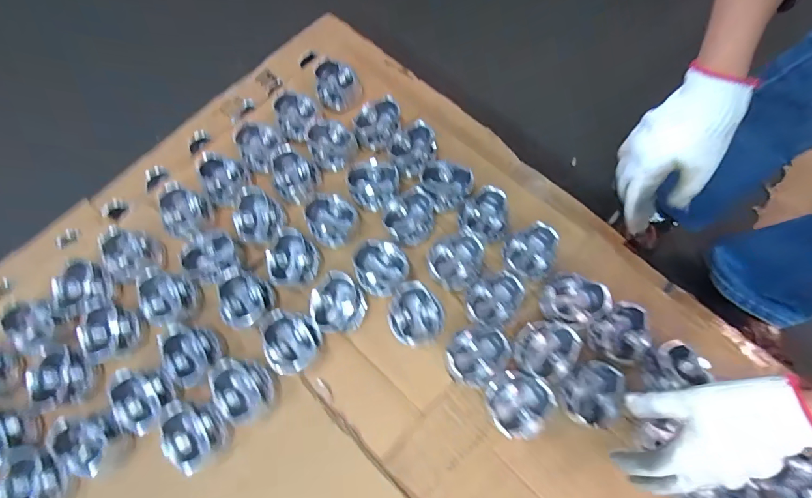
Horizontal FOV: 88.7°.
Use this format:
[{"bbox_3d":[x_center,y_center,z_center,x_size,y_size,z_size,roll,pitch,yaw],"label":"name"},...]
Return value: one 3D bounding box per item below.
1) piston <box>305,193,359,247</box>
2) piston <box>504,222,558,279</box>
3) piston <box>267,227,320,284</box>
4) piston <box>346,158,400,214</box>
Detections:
[{"bbox_3d":[-0.109,-0.042,0.591,0.068,0.048,0.064,0,71,1],"label":"piston"},{"bbox_3d":[0.168,0.002,0.556,0.065,0.049,0.064,0,71,1],"label":"piston"},{"bbox_3d":[-0.156,0.016,0.579,0.065,0.043,0.075,-6,71,-1],"label":"piston"},{"bbox_3d":[-0.048,-0.097,0.611,0.071,0.045,0.071,0,71,1],"label":"piston"}]

